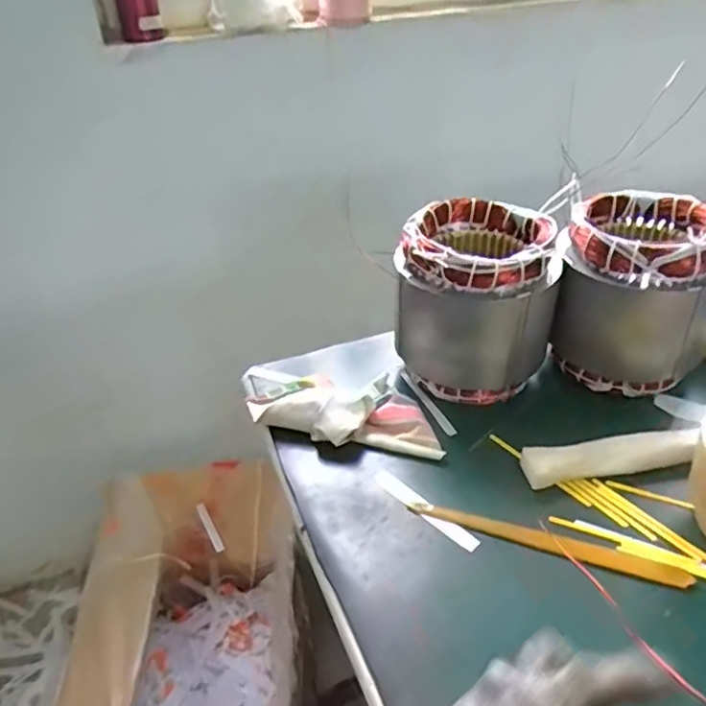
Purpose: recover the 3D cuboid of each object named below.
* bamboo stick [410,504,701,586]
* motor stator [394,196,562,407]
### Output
[{"bbox_3d":[0.149,0.148,0.486,0.210,0.007,0.021,10,38,19],"label":"bamboo stick"},{"bbox_3d":[0.120,-0.053,0.627,0.142,0.161,0.142,1,36,6],"label":"motor stator"}]

